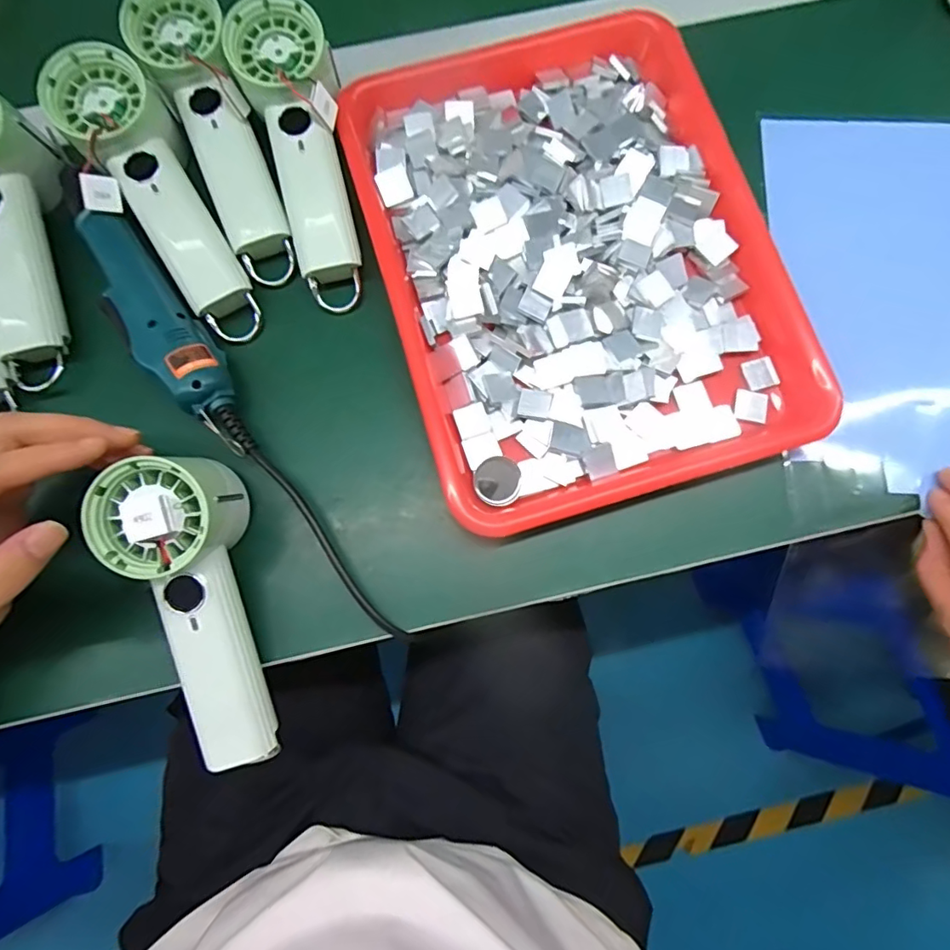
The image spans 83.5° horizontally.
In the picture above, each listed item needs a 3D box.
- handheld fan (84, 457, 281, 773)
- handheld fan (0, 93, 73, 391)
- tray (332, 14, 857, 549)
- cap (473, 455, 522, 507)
[{"bbox_3d":[-0.155,0.076,0.304,0.062,0.052,0.173,-14,97,-1],"label":"handheld fan"},{"bbox_3d":[-0.301,-0.151,0.342,0.058,0.054,0.193,-12,93,-1],"label":"handheld fan"},{"bbox_3d":[0.064,-0.152,0.358,0.244,0.027,0.341,-16,79,-2],"label":"tray"},{"bbox_3d":[0.014,0.004,0.331,0.029,0.009,0.030,0,79,1],"label":"cap"}]

